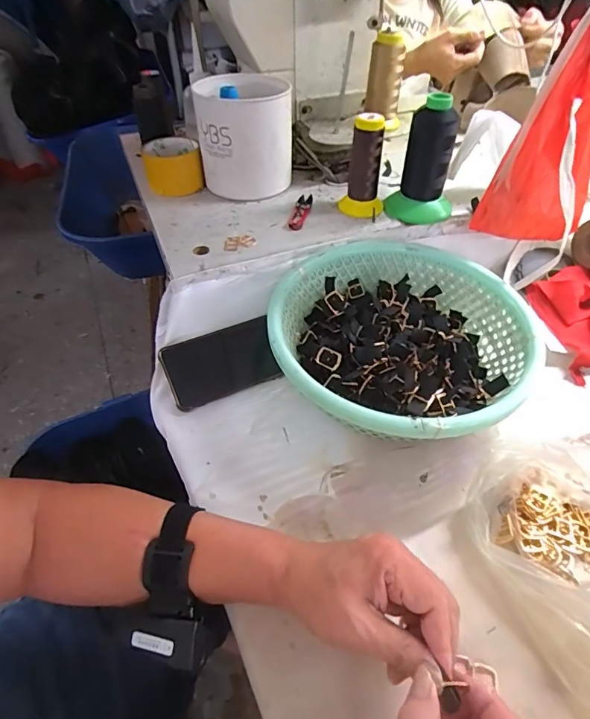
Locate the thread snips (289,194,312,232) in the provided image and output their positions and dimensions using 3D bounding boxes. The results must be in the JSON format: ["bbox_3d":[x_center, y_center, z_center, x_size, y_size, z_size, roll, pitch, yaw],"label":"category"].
[{"bbox_3d":[0.008,-0.197,0.586,0.020,0.012,0.096,8,48,7],"label":"thread snips"}]

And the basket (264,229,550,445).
[{"bbox_3d":[0.110,-0.018,0.481,0.262,0.095,0.266,-2,49,2],"label":"basket"}]

